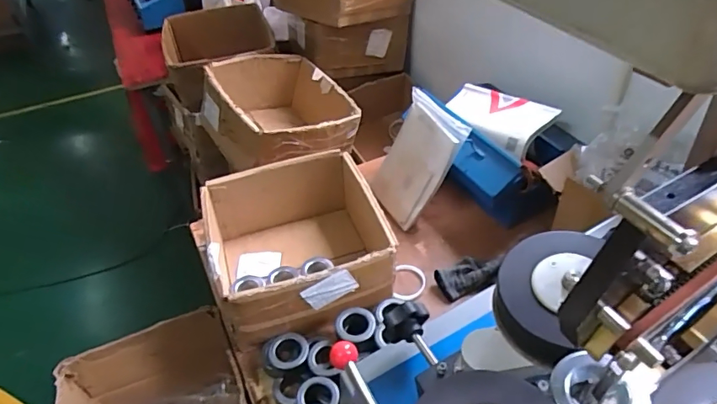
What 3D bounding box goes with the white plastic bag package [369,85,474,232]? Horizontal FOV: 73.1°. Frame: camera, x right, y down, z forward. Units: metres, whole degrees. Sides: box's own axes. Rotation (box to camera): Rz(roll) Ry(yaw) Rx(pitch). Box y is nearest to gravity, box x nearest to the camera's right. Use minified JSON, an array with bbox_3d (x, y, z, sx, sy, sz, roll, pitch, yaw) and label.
[{"bbox_3d":[0.127,-0.099,1.121,0.032,0.272,0.171,-3,41,-45],"label":"white plastic bag package"}]

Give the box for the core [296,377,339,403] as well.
[{"bbox_3d":[-0.065,0.315,0.781,0.065,0.016,0.063,-2,42,2],"label":"core"}]

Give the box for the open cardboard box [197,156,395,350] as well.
[{"bbox_3d":[-0.120,0.087,0.990,0.336,0.194,0.327,-14,43,-11],"label":"open cardboard box"}]

